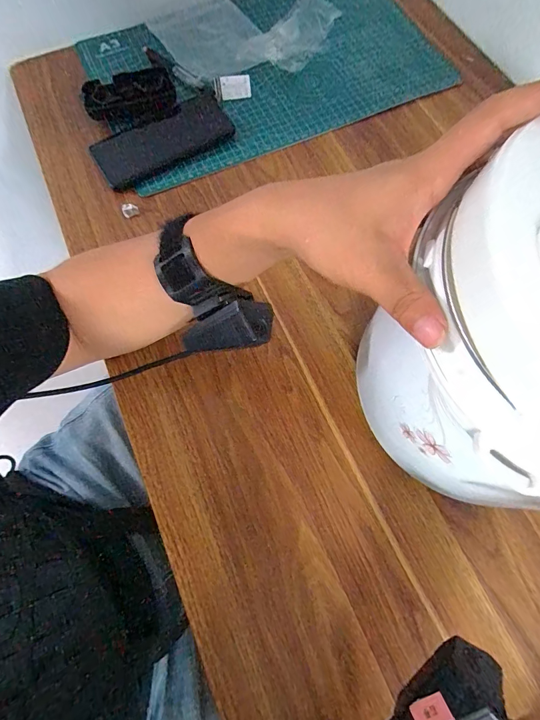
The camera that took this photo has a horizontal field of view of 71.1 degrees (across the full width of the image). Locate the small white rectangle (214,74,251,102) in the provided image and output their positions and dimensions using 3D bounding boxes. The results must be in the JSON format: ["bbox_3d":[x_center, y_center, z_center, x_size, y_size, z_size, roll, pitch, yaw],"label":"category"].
[{"bbox_3d":[-0.047,-0.346,0.481,0.048,0.025,0.010,-22,50,-19],"label":"small white rectangle"}]

